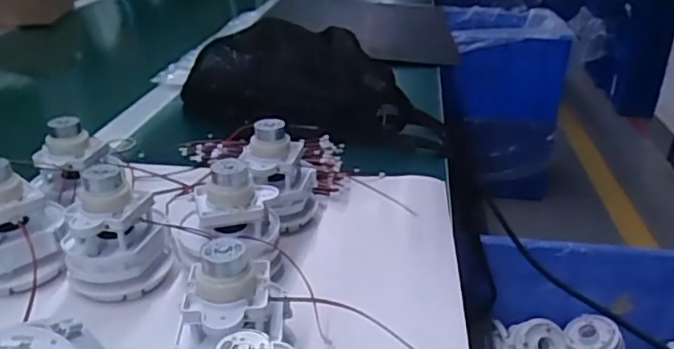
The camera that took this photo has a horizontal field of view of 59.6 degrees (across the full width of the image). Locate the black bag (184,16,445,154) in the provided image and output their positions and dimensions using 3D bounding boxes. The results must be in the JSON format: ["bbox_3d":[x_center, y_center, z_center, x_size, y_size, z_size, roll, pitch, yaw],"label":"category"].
[{"bbox_3d":[-0.026,-0.100,0.642,0.288,0.100,0.087,9,27,15],"label":"black bag"}]

